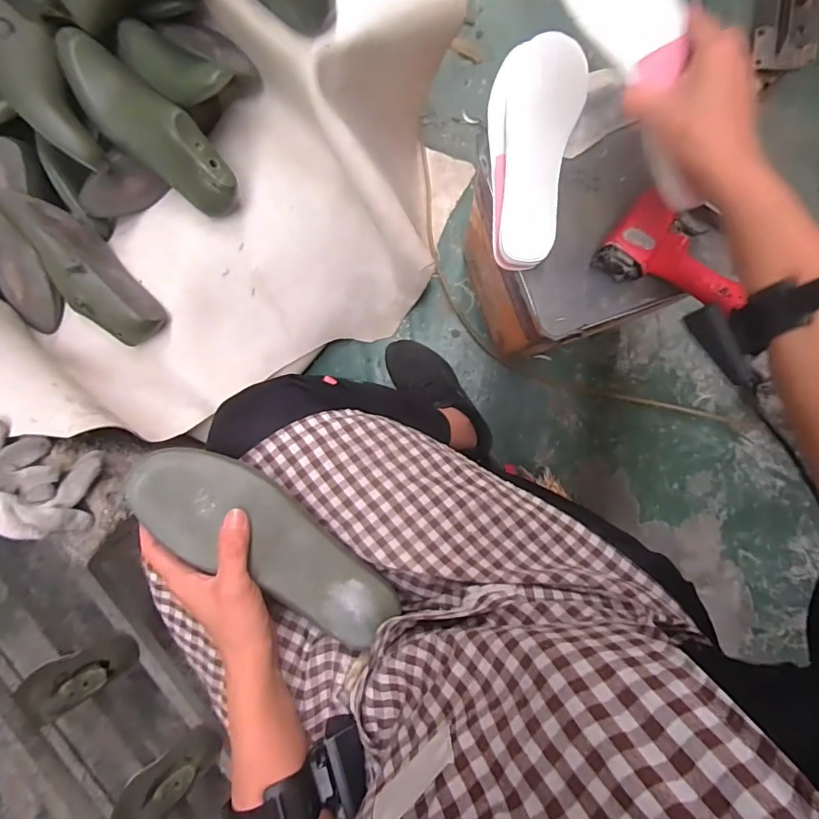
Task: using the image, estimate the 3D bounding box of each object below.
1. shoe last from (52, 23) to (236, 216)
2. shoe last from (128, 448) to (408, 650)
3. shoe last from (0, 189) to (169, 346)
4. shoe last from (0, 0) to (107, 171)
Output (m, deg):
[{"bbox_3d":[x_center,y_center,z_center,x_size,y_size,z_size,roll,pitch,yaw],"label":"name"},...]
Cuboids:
[{"bbox_3d":[-0.347,-0.375,0.635,0.260,0.080,0.091,43,95,-13],"label":"shoe last"},{"bbox_3d":[-0.121,0.115,0.412,0.238,0.057,0.077,37,74,-11],"label":"shoe last"},{"bbox_3d":[-0.461,-0.196,0.664,0.089,0.071,0.248,-38,104,5],"label":"shoe last"},{"bbox_3d":[-0.471,-0.417,0.593,0.090,0.060,0.245,-38,90,5],"label":"shoe last"}]

